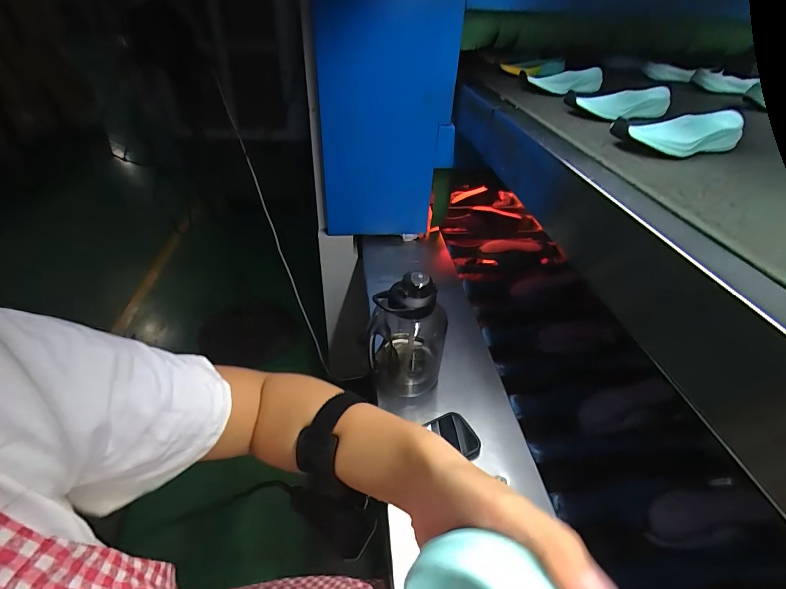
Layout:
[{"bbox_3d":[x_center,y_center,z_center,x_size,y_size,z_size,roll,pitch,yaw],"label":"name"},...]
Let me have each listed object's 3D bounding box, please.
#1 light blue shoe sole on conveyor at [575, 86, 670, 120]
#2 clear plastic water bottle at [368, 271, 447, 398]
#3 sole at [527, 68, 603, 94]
[{"bbox_3d":[0.404,-0.339,0.688,0.188,0.040,0.059,-11,40,-16],"label":"light blue shoe sole on conveyor"},{"bbox_3d":[0.027,0.061,0.671,0.124,0.217,0.120,8,38,7],"label":"clear plastic water bottle"},{"bbox_3d":[0.366,-0.450,0.825,0.182,0.041,0.063,-22,44,-27],"label":"sole"}]

